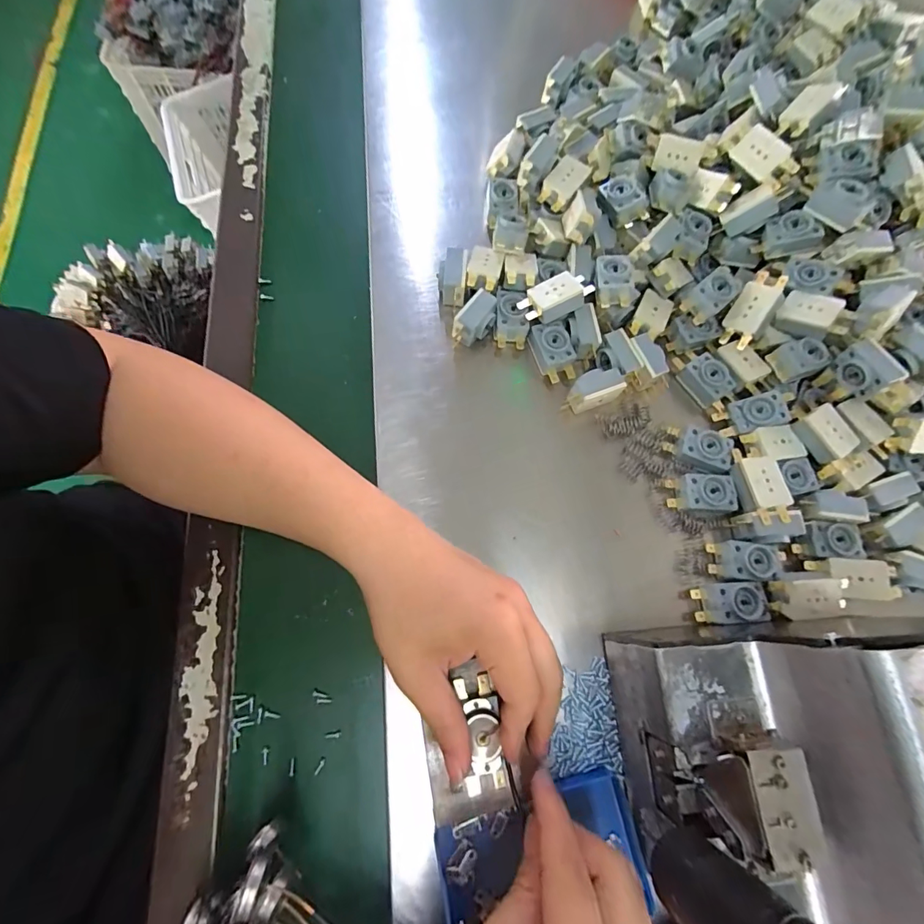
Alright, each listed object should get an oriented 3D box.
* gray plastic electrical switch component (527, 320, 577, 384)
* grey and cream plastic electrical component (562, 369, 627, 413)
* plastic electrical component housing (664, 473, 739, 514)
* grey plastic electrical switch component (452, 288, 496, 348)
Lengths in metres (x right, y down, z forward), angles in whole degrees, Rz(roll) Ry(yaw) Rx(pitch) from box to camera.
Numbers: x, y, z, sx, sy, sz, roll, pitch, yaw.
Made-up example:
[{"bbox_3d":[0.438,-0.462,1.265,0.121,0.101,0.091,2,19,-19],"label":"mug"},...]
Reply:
[{"bbox_3d":[0.074,-0.089,0.360,0.031,0.018,0.044,-16,74,-9],"label":"gray plastic electrical switch component"},{"bbox_3d":[0.101,-0.055,0.352,0.046,0.025,0.020,-20,74,-10],"label":"grey and cream plastic electrical component"},{"bbox_3d":[0.178,0.024,0.334,0.047,0.014,0.028,3,72,-2],"label":"plastic electrical component housing"},{"bbox_3d":[0.012,-0.112,0.356,0.022,0.030,0.042,34,73,8],"label":"grey plastic electrical switch component"}]

